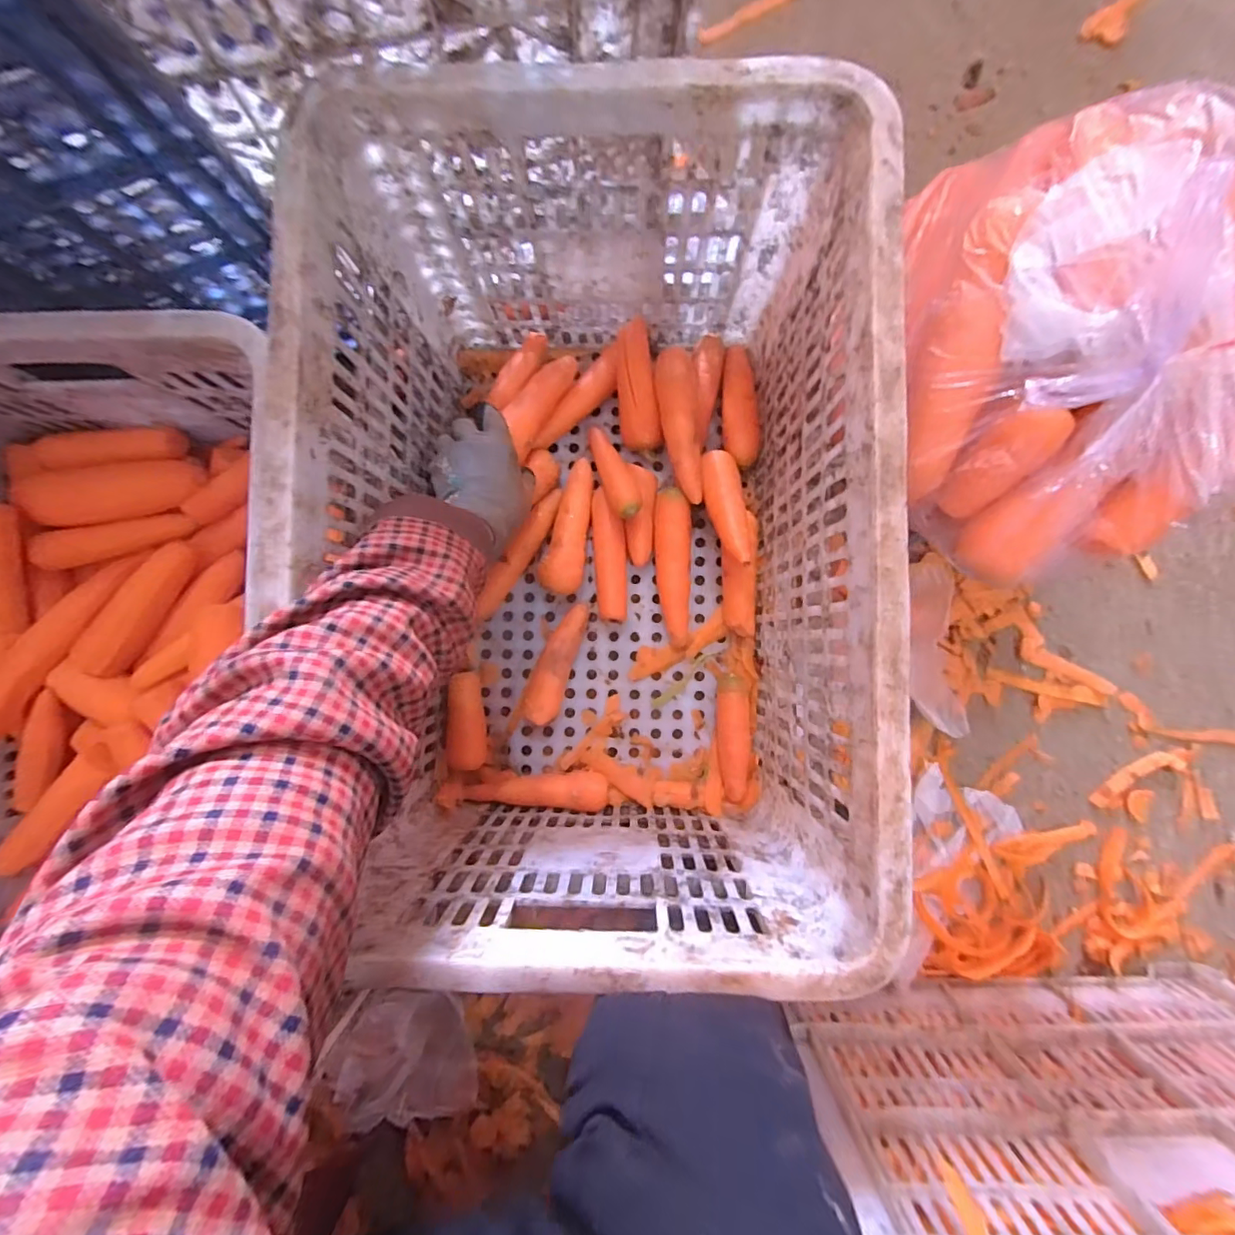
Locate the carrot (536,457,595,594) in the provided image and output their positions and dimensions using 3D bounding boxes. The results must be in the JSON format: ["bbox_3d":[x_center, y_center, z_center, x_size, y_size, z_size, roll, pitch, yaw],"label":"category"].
[{"bbox_3d":[-0.048,-0.092,0.540,0.040,0.043,0.136,11,89,0],"label":"carrot"}]

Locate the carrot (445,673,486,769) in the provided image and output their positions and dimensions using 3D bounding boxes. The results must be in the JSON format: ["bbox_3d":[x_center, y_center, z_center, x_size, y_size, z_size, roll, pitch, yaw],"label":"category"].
[{"bbox_3d":[-0.151,0.103,0.531,0.035,0.039,0.093,-3,89,-1],"label":"carrot"}]

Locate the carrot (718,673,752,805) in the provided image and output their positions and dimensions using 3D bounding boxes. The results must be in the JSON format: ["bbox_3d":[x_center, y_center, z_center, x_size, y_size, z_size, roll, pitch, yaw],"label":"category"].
[{"bbox_3d":[0.119,0.120,0.532,0.032,0.027,0.123,0,89,-1],"label":"carrot"}]

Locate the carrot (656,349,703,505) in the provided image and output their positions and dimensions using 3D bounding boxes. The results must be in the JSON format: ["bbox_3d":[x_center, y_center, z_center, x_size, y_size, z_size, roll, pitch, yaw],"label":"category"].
[{"bbox_3d":[0.060,-0.185,0.508,0.037,0.029,0.143,-3,89,1],"label":"carrot"}]

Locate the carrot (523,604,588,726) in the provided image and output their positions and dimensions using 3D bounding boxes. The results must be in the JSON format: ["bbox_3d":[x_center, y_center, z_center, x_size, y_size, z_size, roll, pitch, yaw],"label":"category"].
[{"bbox_3d":[-0.063,0.045,0.532,0.038,0.038,0.122,18,89,0],"label":"carrot"}]

